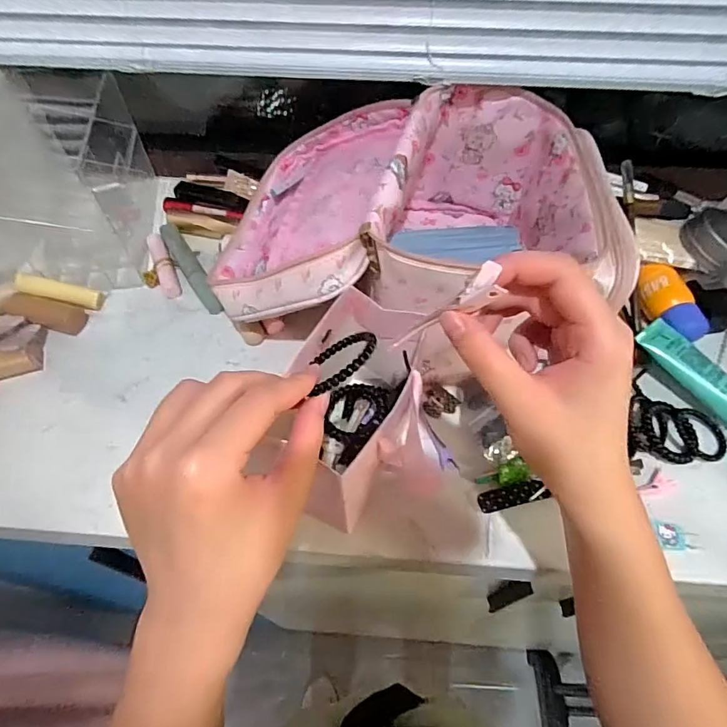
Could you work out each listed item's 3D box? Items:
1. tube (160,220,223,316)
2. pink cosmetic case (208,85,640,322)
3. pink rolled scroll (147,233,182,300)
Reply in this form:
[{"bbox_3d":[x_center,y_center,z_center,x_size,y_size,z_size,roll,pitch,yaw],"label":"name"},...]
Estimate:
[{"bbox_3d":[-0.176,-0.099,0.470,0.019,0.023,0.117,-27,60,-17],"label":"tube"},{"bbox_3d":[0.032,-0.126,0.417,0.315,0.137,0.242,2,56,1],"label":"pink cosmetic case"},{"bbox_3d":[-0.206,-0.101,0.473,0.019,0.016,0.086,-22,59,-14],"label":"pink rolled scroll"}]

